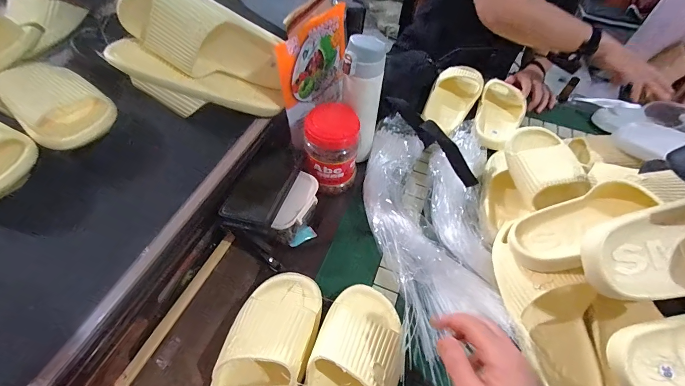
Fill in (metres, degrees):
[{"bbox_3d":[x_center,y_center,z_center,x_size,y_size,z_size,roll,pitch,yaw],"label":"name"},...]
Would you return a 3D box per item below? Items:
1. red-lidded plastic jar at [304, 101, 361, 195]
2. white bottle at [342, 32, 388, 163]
[{"bbox_3d":[-0.018,-0.072,0.557,0.084,0.131,0.080,2,52,-3],"label":"red-lidded plastic jar"},{"bbox_3d":[0.034,-0.152,0.563,0.060,0.203,0.061,39,59,23],"label":"white bottle"}]

